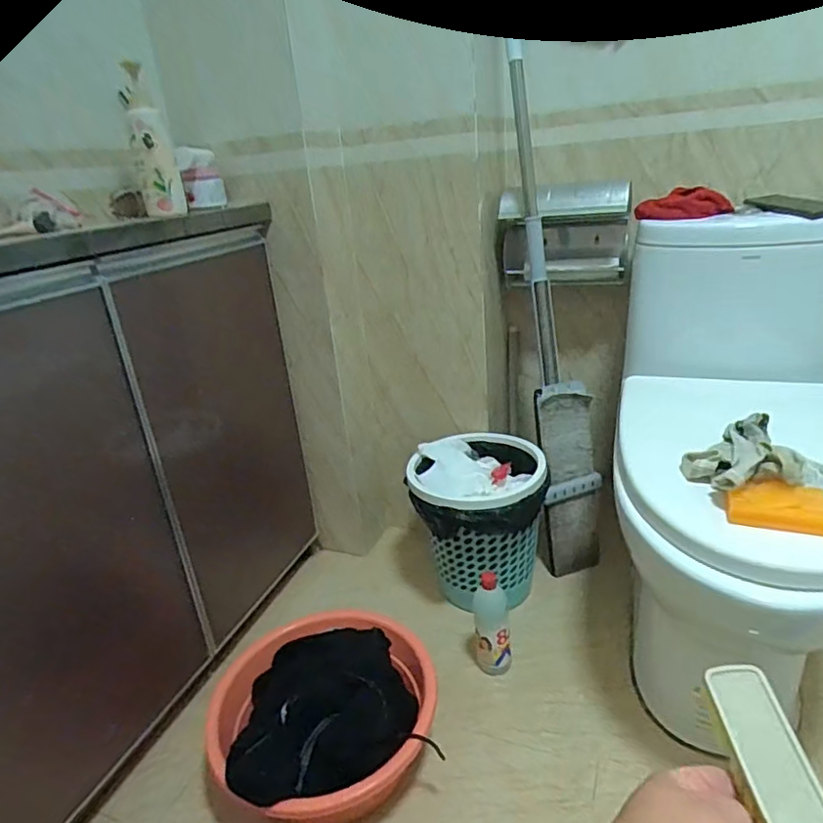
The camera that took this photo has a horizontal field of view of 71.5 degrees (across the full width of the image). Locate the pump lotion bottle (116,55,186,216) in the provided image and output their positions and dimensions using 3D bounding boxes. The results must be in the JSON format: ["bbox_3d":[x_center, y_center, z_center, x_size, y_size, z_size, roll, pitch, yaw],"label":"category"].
[{"bbox_3d":[-0.399,-0.410,0.872,0.064,0.211,0.070,-14,24,-18],"label":"pump lotion bottle"}]

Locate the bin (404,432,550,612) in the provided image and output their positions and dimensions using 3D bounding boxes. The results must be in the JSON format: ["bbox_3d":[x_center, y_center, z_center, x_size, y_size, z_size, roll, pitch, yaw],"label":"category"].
[{"bbox_3d":[0.137,0.220,1.170,0.261,0.257,0.254,-6,23,0],"label":"bin"}]

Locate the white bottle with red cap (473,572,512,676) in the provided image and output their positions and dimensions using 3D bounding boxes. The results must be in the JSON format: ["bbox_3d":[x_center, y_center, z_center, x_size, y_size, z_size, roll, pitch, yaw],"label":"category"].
[{"bbox_3d":[0.139,0.373,1.001,0.065,0.179,0.061,-4,23,5],"label":"white bottle with red cap"}]

